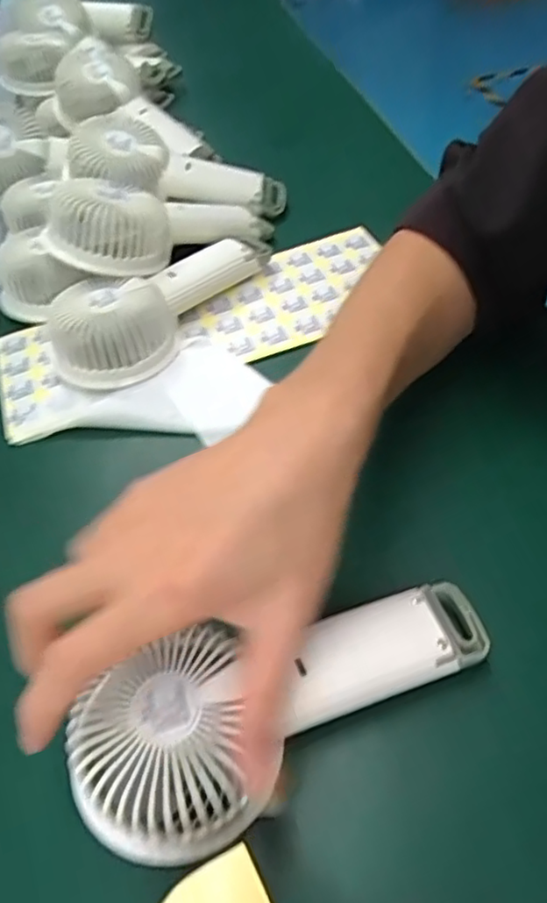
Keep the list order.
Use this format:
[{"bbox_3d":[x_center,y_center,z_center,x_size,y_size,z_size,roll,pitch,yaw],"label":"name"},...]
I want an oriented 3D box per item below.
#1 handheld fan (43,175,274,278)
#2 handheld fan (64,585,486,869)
[{"bbox_3d":[-0.085,-0.180,0.487,0.183,0.045,0.083,-18,49,-38],"label":"handheld fan"},{"bbox_3d":[0.007,0.103,0.265,0.184,0.036,0.069,-20,53,-11],"label":"handheld fan"}]

